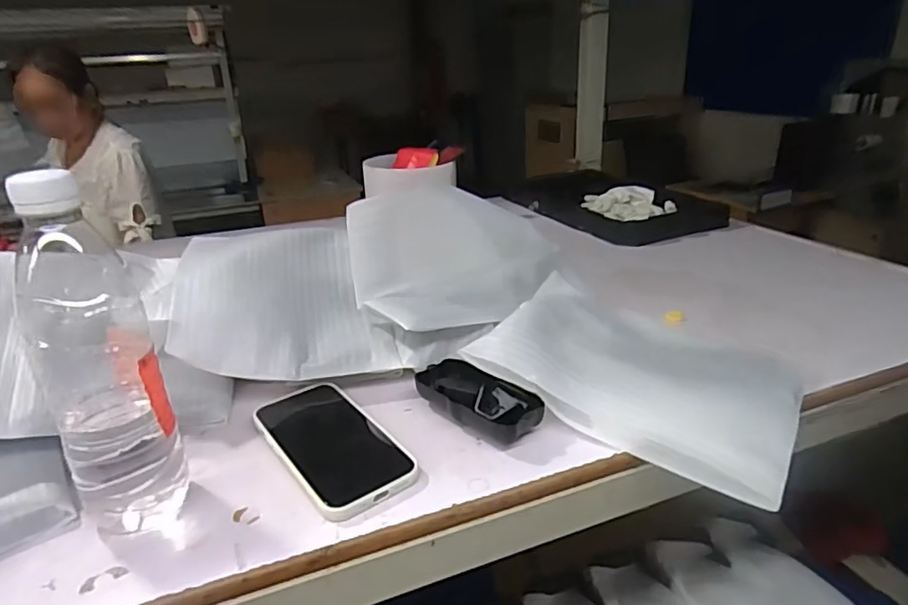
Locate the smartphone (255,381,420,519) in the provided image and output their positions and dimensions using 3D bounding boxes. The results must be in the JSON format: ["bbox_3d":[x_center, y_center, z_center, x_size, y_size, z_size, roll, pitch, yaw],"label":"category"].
[{"bbox_3d":[-0.096,0.109,0.445,0.074,0.018,0.152,-18,28,-34],"label":"smartphone"}]

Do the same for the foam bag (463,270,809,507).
[{"bbox_3d":[0.158,0.052,0.492,0.246,0.057,0.183,15,28,33],"label":"foam bag"}]

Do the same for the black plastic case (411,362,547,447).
[{"bbox_3d":[0.014,0.079,0.466,0.109,0.029,0.052,20,30,40],"label":"black plastic case"}]

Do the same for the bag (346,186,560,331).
[{"bbox_3d":[0.008,-0.044,0.566,0.207,0.125,0.052,-7,24,-15],"label":"bag"}]

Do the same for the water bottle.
[{"bbox_3d":[-0.217,0.039,0.358,0.065,0.219,0.064,-16,27,-31],"label":"water bottle"}]

